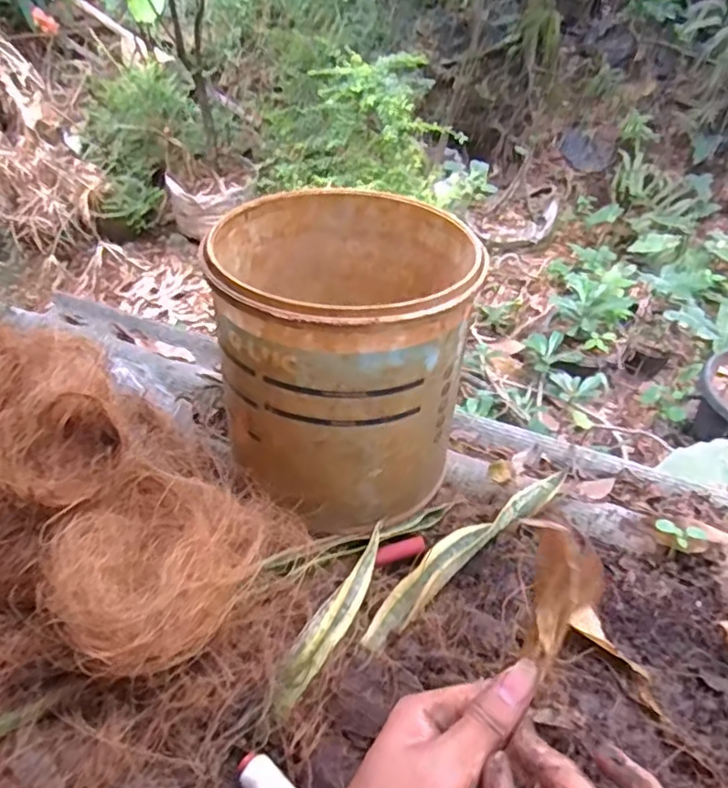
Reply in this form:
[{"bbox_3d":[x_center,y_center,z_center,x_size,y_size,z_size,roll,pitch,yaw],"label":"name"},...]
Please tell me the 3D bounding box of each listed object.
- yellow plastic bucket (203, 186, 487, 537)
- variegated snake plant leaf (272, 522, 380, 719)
[{"bbox_3d":[-0.011,-0.033,0.470,0.172,0.174,0.202,-3,44,-1],"label":"yellow plastic bucket"},{"bbox_3d":[-0.017,0.137,0.404,0.019,0.016,0.131,21,49,22],"label":"variegated snake plant leaf"}]

